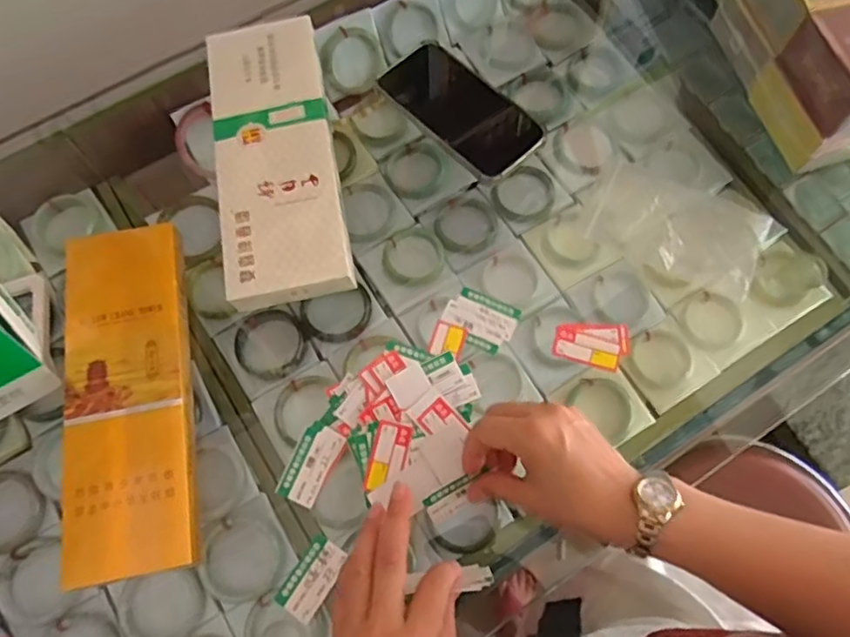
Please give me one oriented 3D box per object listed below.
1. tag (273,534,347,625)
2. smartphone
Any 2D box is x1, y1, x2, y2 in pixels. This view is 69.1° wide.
[{"bbox_3d":[-0.080,0.187,0.445,0.030,0.004,0.054,33,72,16],"label":"tag"},{"bbox_3d":[0.034,-0.195,0.574,0.078,0.012,0.157,-40,71,-9],"label":"smartphone"}]

